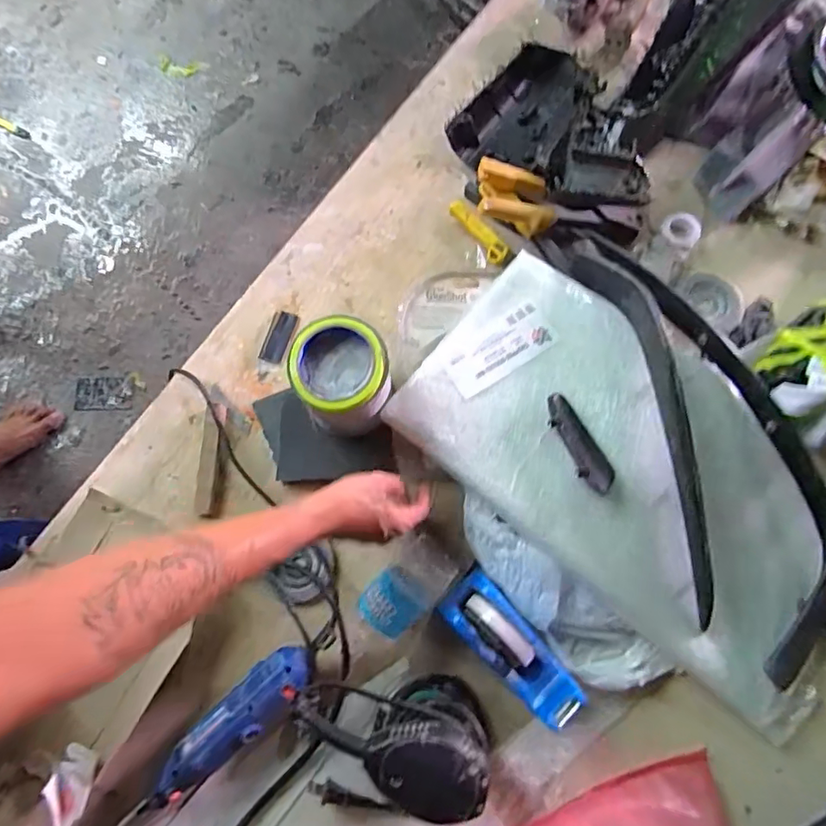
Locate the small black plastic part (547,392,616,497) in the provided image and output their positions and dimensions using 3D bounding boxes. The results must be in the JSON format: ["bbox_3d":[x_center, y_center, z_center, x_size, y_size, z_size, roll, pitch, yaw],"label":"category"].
[{"bbox_3d":[0.182,0.032,0.571,0.034,0.011,0.115,-29,80,-6],"label":"small black plastic part"}]

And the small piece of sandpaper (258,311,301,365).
[{"bbox_3d":[-0.175,-0.099,0.682,0.034,0.004,0.069,19,79,4],"label":"small piece of sandpaper"}]

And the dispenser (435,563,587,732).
[{"bbox_3d":[0.101,0.245,0.552,0.065,0.087,0.158,-42,81,-8],"label":"dispenser"}]

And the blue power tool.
[{"bbox_3d":[-0.188,0.327,0.546,0.198,0.048,0.052,-44,81,-8],"label":"blue power tool"}]

